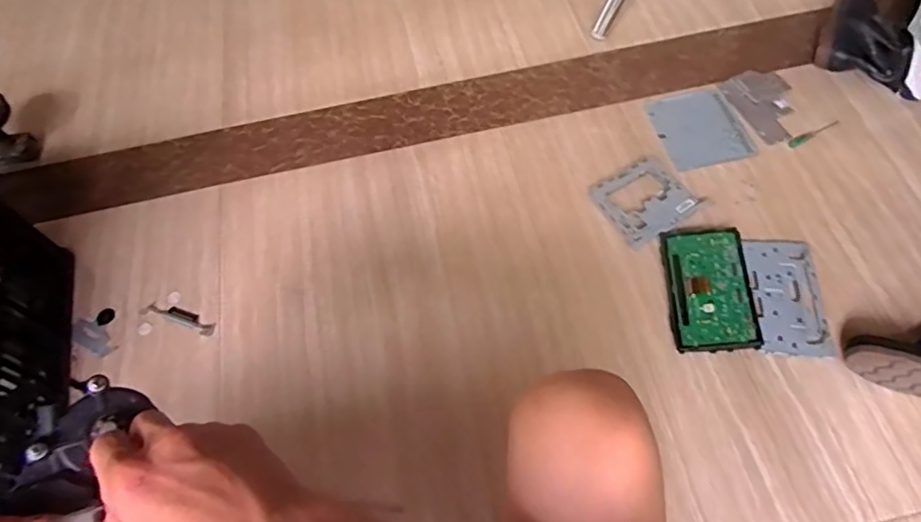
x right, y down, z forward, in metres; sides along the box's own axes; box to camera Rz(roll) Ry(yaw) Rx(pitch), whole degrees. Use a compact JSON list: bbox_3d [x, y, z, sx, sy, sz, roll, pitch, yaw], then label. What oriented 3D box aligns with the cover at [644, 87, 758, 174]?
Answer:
[{"bbox_3d":[0.451,-0.253,1.071,0.154,0.011,0.184,-14,59,-4],"label":"cover"}]

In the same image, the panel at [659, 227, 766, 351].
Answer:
[{"bbox_3d":[0.388,0.040,0.877,0.118,0.018,0.203,-7,60,20],"label":"panel"}]

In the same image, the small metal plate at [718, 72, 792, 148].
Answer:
[{"bbox_3d":[0.591,-0.304,1.082,0.121,0.012,0.175,-18,60,-5],"label":"small metal plate"}]

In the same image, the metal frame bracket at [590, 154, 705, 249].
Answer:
[{"bbox_3d":[0.310,-0.107,0.957,0.149,0.006,0.135,-33,62,-14],"label":"metal frame bracket"}]

